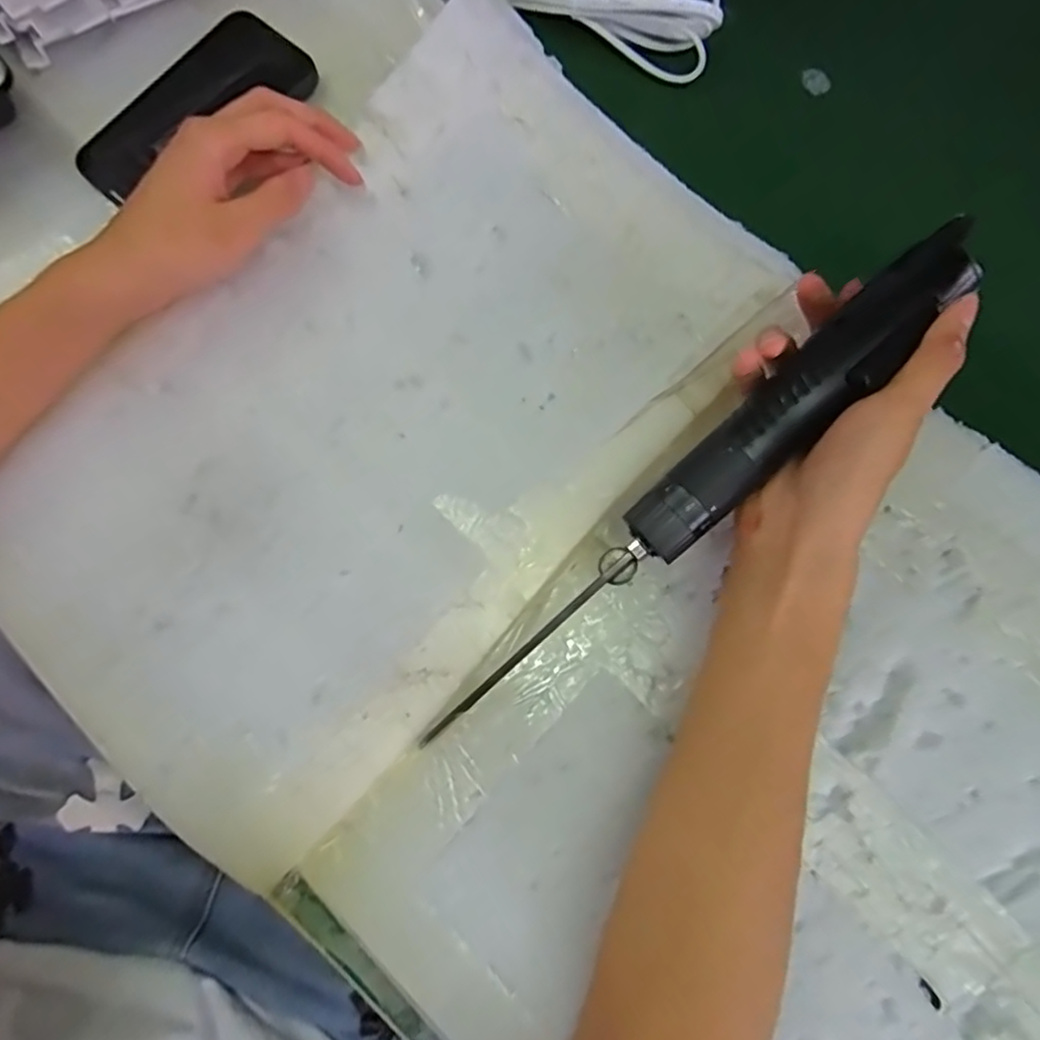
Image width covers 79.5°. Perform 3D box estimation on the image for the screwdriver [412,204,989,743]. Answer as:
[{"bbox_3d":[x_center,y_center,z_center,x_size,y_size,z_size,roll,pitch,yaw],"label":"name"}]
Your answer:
[{"bbox_3d":[0.091,-0.014,0.314,0.353,0.038,0.034,-44,82,7],"label":"screwdriver"}]

